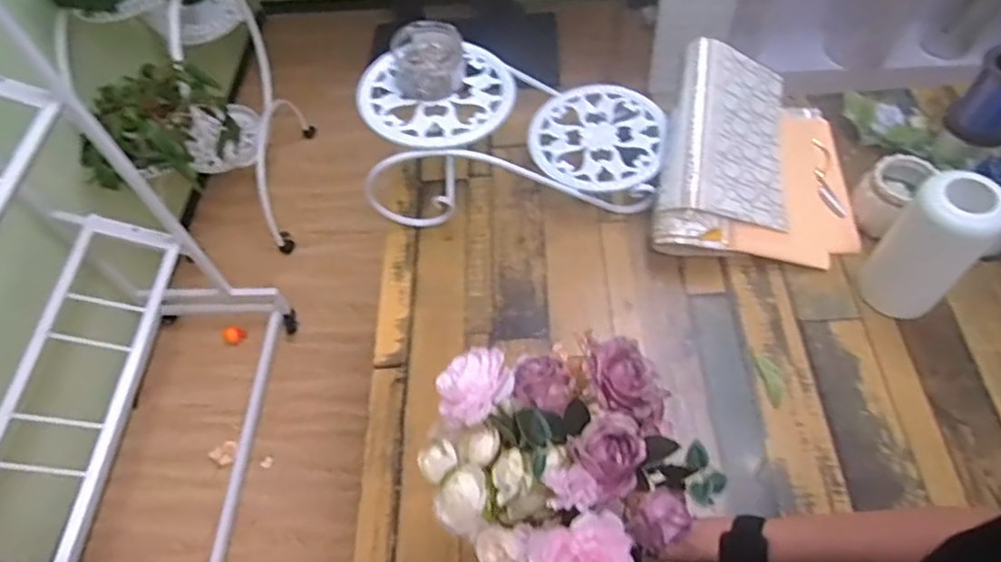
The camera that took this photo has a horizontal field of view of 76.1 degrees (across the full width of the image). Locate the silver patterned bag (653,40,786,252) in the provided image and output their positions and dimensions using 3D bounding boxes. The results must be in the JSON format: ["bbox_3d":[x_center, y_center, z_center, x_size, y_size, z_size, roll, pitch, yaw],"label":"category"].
[{"bbox_3d":[0.333,-0.199,0.925,0.178,0.115,0.313,12,60,12],"label":"silver patterned bag"}]

